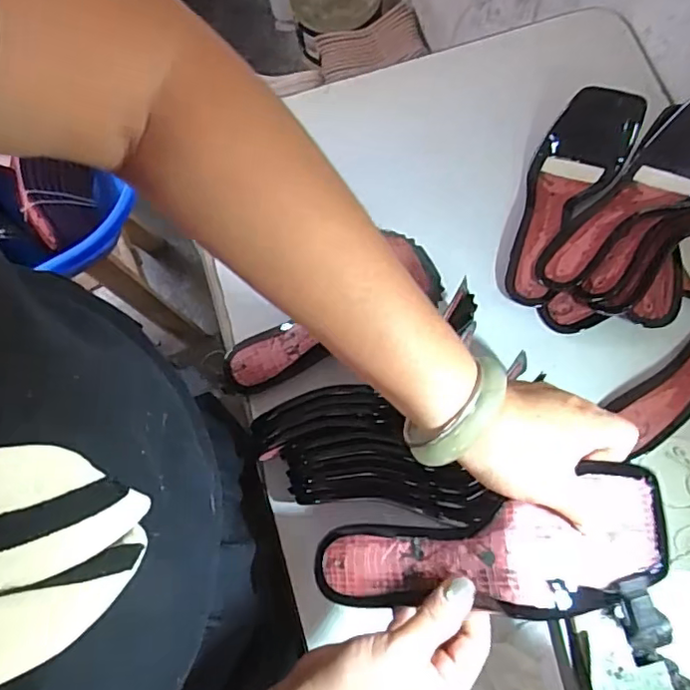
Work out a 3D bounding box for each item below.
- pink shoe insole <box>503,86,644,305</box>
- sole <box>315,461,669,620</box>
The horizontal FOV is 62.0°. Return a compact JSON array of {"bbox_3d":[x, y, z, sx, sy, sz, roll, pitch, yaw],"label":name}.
[{"bbox_3d":[0.215,-0.148,0.566,0.086,0.057,0.222,29,77,9],"label":"pink shoe insole"},{"bbox_3d":[0.083,0.129,0.358,0.213,0.055,0.071,-15,73,21],"label":"sole"}]

